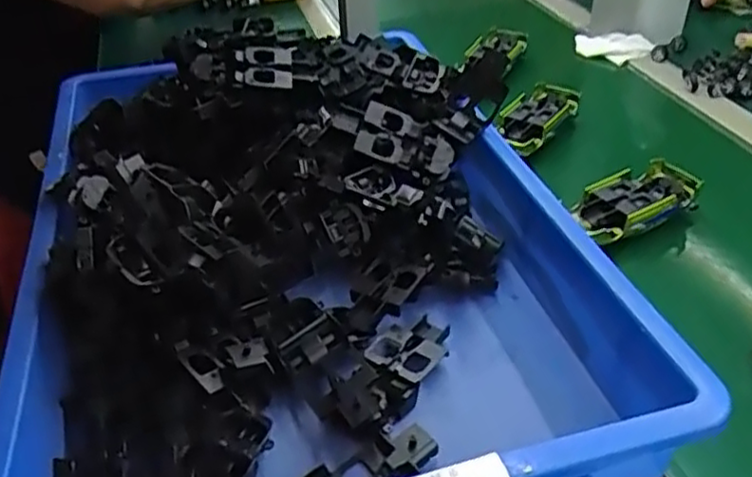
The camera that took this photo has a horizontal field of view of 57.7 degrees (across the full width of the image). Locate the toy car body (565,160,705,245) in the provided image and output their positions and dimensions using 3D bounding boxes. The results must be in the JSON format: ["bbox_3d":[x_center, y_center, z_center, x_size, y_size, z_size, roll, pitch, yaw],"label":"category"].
[{"bbox_3d":[0.221,-0.028,0.591,0.122,0.036,0.055,-20,41,-21],"label":"toy car body"}]

